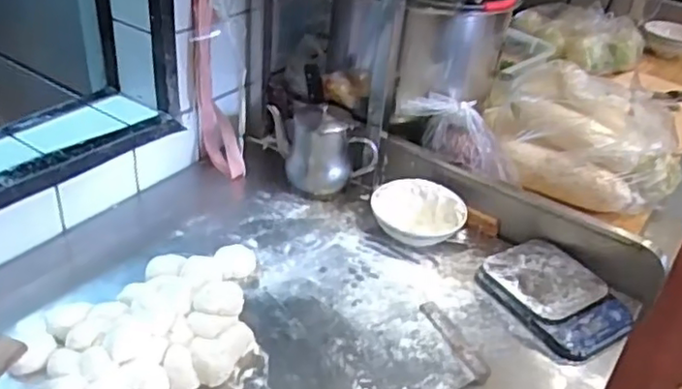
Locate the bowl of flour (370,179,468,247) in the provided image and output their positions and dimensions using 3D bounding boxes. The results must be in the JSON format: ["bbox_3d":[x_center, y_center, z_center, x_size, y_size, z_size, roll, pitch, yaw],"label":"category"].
[{"bbox_3d":[0.130,0.037,1.096,0.131,0.071,0.130,4,33,-3],"label":"bowl of flour"}]

